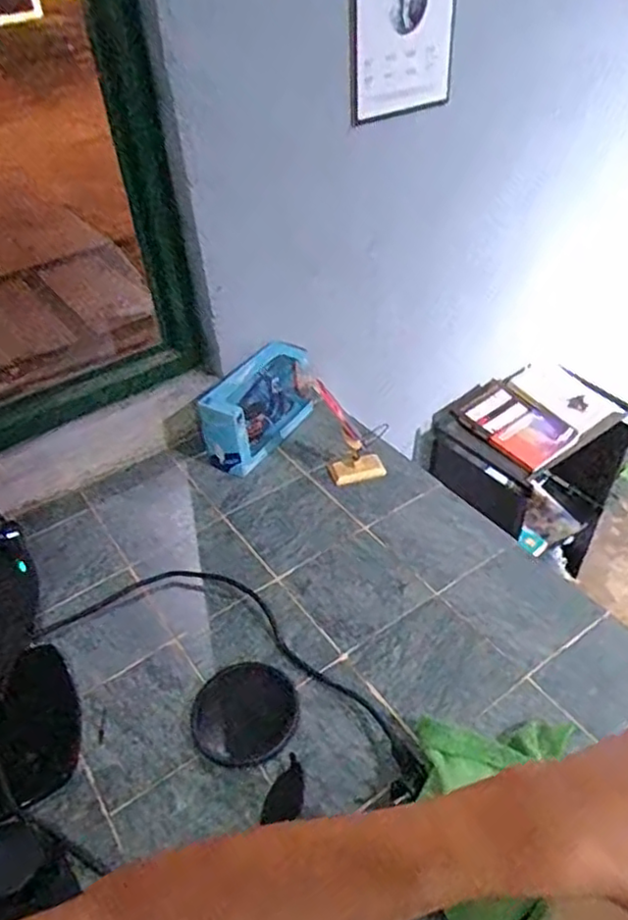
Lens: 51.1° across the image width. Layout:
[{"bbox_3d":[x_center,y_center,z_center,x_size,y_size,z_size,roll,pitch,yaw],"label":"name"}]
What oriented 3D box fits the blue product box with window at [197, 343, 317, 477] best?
[{"bbox_3d":[-0.088,-0.091,1.080,0.084,0.126,0.227,20,46,26],"label":"blue product box with window"}]

